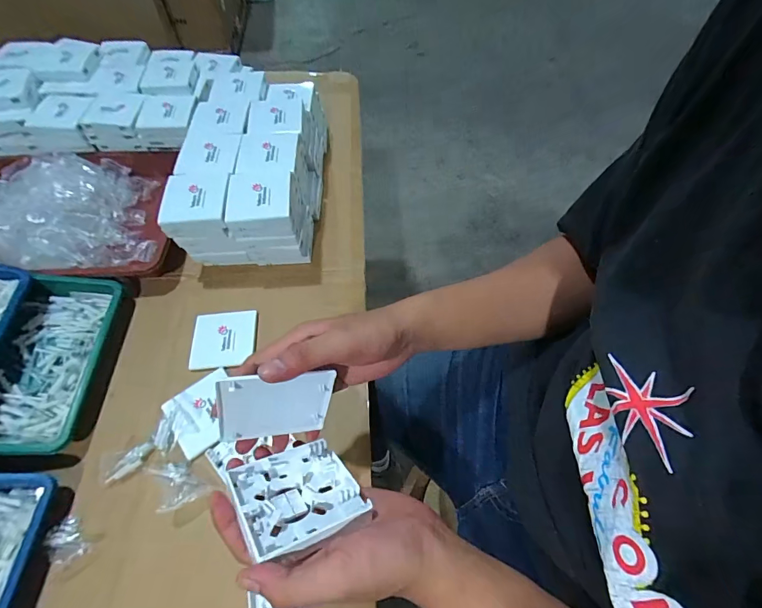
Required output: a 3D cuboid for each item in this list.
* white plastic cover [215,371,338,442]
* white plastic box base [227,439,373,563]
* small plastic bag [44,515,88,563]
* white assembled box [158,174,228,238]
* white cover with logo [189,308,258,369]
[{"bbox_3d":[-0.085,0.081,0.310,0.086,0.077,0.007,-1,40,-15],"label":"white plastic cover"},{"bbox_3d":[-0.064,0.148,0.298,0.084,0.014,0.086,-11,23,-32],"label":"white plastic box base"},{"bbox_3d":[-0.335,0.254,0.410,0.032,0.017,0.046,-36,65,-19],"label":"small plastic bag"},{"bbox_3d":[-0.249,-0.136,0.532,0.084,0.045,0.081,2,58,0],"label":"white assembled box"},{"bbox_3d":[-0.220,0.048,0.540,0.088,0.007,0.083,-6,59,-3],"label":"white cover with logo"}]

